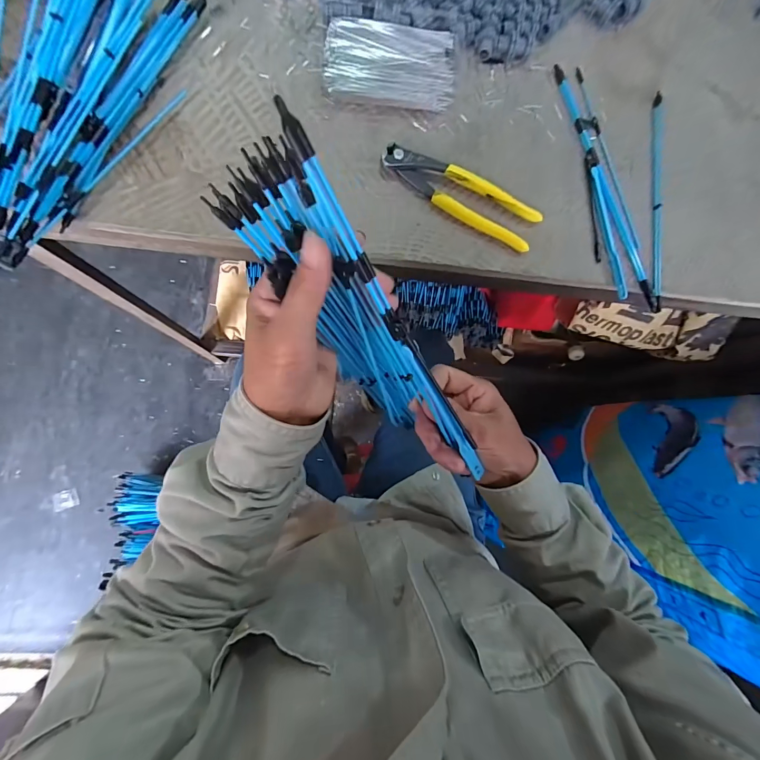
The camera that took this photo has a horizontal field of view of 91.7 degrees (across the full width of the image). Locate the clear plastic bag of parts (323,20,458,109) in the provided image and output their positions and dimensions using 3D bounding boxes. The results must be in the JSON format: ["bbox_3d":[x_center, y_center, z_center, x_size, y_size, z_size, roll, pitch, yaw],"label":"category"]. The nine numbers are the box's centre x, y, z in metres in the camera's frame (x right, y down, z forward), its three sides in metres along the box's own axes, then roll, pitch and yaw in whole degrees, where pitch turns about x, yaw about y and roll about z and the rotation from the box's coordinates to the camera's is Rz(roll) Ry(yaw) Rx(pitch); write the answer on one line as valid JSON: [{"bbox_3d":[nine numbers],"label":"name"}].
[{"bbox_3d":[0.010,-0.322,0.375,0.127,0.014,0.079,3,83,-6],"label":"clear plastic bag of parts"}]

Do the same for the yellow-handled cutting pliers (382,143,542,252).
[{"bbox_3d":[0.080,-0.182,0.365,0.161,0.018,0.045,28,82,-2],"label":"yellow-handled cutting pliers"}]

